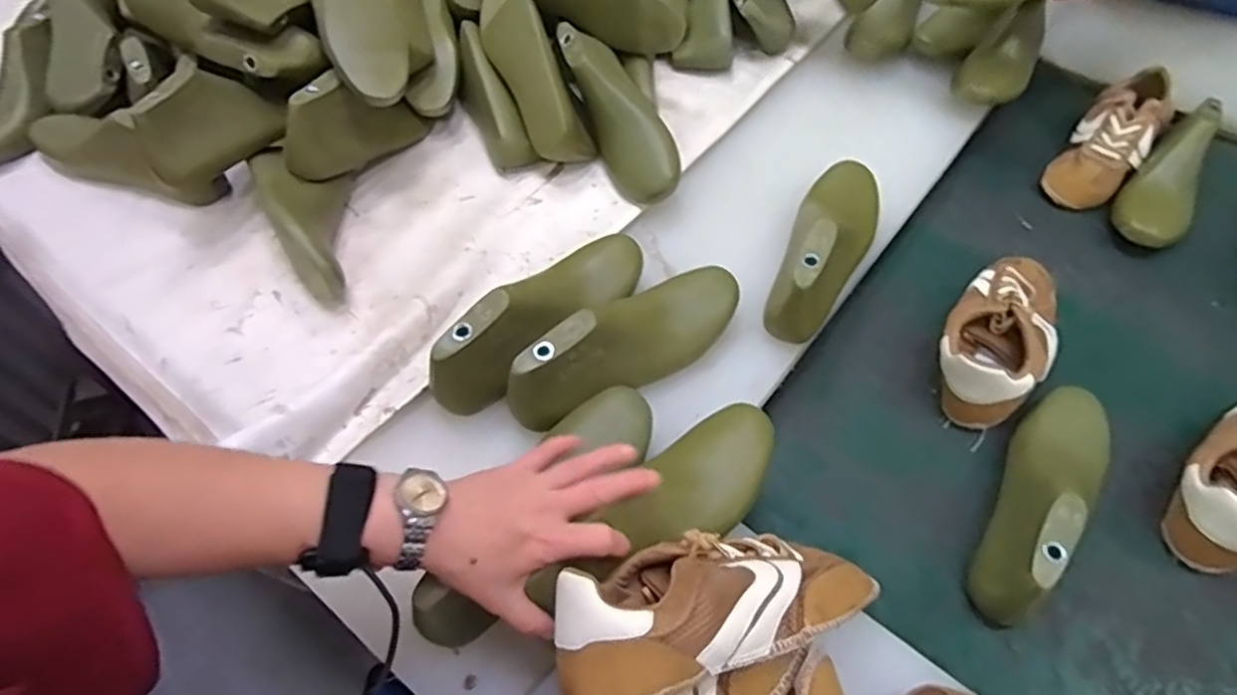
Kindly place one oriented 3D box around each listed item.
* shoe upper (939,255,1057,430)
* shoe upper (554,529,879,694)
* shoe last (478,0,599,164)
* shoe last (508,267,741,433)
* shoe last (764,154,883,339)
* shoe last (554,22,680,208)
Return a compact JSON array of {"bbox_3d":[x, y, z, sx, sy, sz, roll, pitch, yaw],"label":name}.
[{"bbox_3d":[0.383,-0.019,0.660,0.095,0.074,0.216,34,63,21],"label":"shoe upper"},{"bbox_3d":[0.061,0.159,0.419,0.206,0.060,0.083,-7,55,-22],"label":"shoe upper"},{"bbox_3d":[-0.101,-0.316,0.745,0.066,0.066,0.229,-23,81,-14],"label":"shoe last"},{"bbox_3d":[0.013,-0.009,0.580,0.238,0.080,0.070,-25,58,-30],"label":"shoe last"},{"bbox_3d":[0.207,-0.115,0.651,0.078,0.078,0.245,24,59,16],"label":"shoe last"},{"bbox_3d":[-0.004,-0.257,0.723,0.064,0.063,0.224,-26,83,-16],"label":"shoe last"}]

